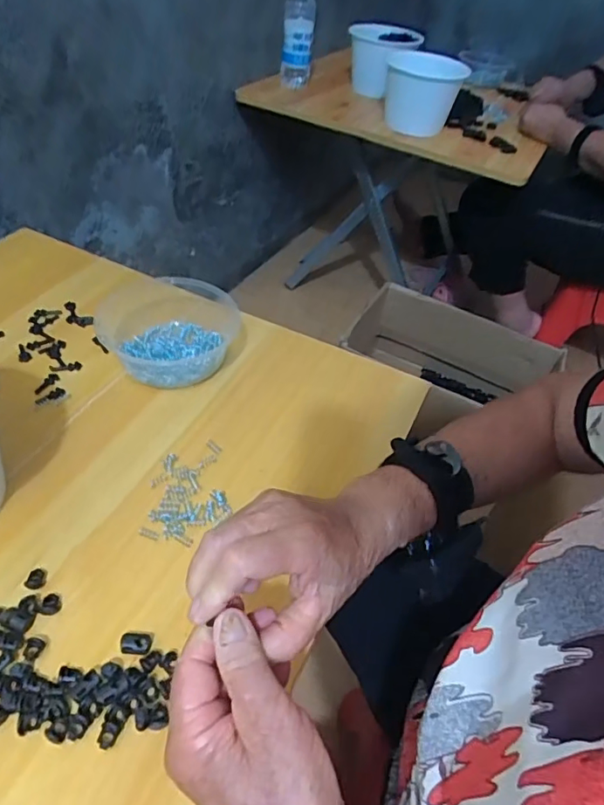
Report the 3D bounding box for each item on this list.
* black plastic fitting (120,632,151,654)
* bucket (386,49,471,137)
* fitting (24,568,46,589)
[{"bbox_3d":[-0.117,0.168,0.371,0.021,0.007,0.015,4,46,-3],"label":"black plastic fitting"},{"bbox_3d":[0.255,-0.645,1.114,0.166,0.136,0.207,8,46,1],"label":"bucket"},{"bbox_3d":[-0.201,0.133,0.400,0.013,0.005,0.016,4,46,-3],"label":"fitting"}]

